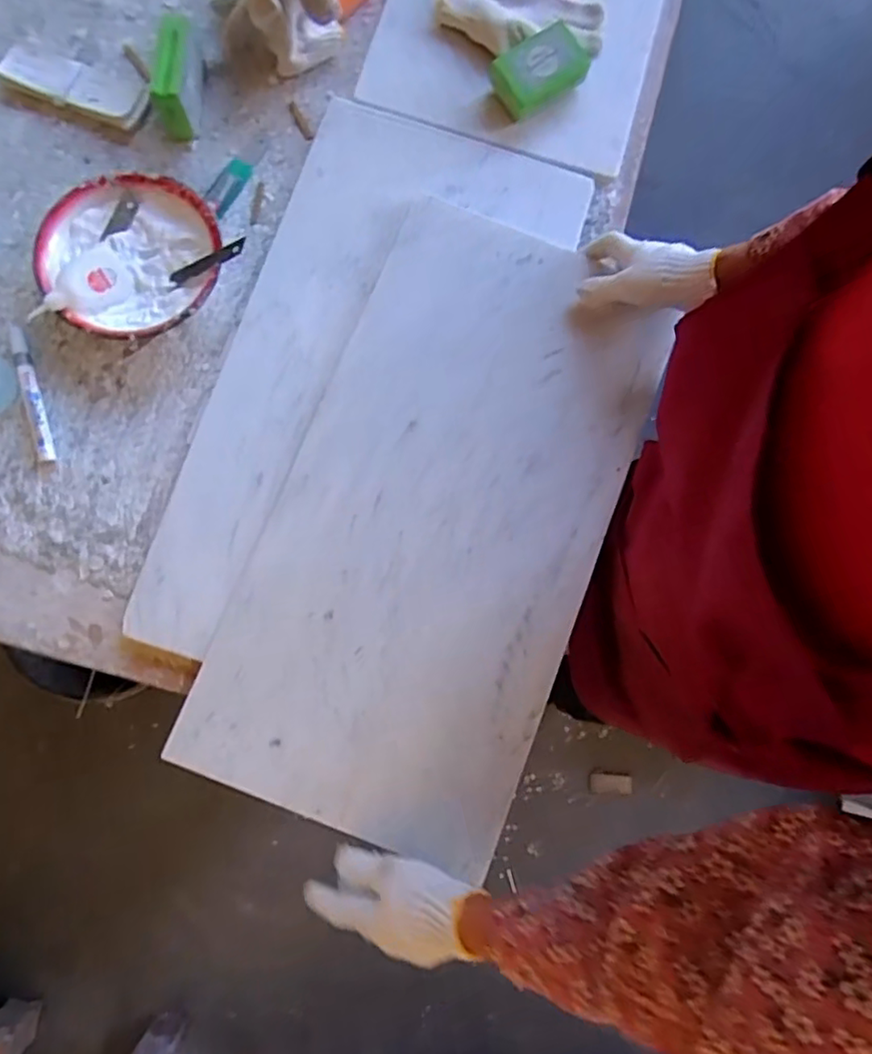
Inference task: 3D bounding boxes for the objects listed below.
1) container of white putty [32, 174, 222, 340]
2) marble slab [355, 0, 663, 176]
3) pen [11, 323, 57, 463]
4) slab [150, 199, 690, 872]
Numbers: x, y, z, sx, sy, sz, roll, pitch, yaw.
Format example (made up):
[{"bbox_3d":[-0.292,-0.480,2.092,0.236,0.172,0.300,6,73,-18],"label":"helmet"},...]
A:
[{"bbox_3d":[-0.302,-0.266,0.593,0.168,0.056,0.168,0,80,0],"label":"container of white putty"},{"bbox_3d":[0.103,-0.604,0.676,0.298,0.025,0.364,16,84,-1],"label":"marble slab"},{"bbox_3d":[-0.399,-0.131,0.586,0.018,0.015,0.140,-18,80,-3],"label":"pen"},{"bbox_3d":[0.006,-0.020,0.580,0.312,0.020,0.600,22,80,4],"label":"slab"}]

